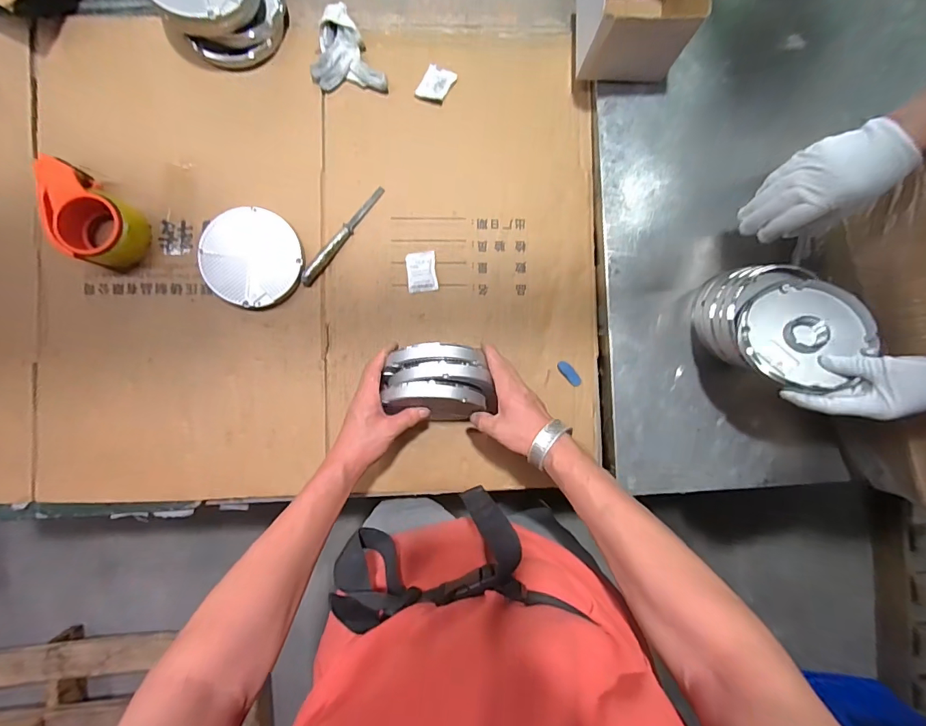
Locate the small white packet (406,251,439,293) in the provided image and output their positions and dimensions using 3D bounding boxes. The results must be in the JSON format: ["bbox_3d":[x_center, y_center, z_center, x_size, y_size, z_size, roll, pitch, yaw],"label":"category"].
[{"bbox_3d":[-0.061,-0.136,0.640,0.043,0.008,0.059,-6,89,-4],"label":"small white packet"}]

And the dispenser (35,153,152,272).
[{"bbox_3d":[-0.507,-0.194,0.584,0.143,0.064,0.095,35,89,-3],"label":"dispenser"}]

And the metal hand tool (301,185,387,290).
[{"bbox_3d":[-0.177,-0.188,0.631,0.017,0.009,0.180,39,83,-16],"label":"metal hand tool"}]

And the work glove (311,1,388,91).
[{"bbox_3d":[-0.180,-0.444,0.624,0.092,0.028,0.132,-29,92,-2],"label":"work glove"}]

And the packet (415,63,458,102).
[{"bbox_3d":[-0.040,-0.415,0.641,0.041,0.005,0.056,28,87,-3],"label":"packet"}]

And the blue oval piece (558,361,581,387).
[{"bbox_3d":[0.162,0.016,0.651,0.019,0.009,0.047,-41,92,-4],"label":"blue oval piece"}]

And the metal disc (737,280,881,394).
[{"bbox_3d":[0.416,-0.039,0.522,0.135,0.018,0.128,-3,76,12],"label":"metal disc"}]

